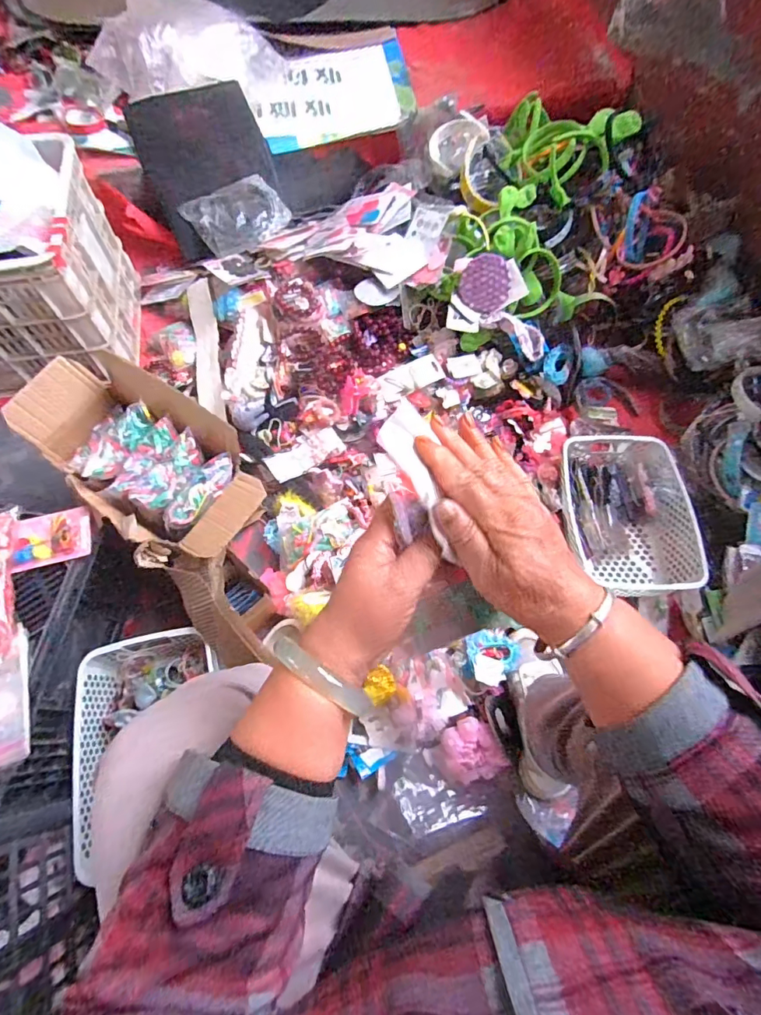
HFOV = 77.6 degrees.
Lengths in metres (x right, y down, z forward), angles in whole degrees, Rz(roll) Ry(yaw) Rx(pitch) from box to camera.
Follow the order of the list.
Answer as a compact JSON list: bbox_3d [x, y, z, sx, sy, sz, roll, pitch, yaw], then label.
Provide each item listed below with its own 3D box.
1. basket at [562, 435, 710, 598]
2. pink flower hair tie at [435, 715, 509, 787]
[{"bbox_3d":[0.432,0.001,0.862,0.199,0.096,0.315,2,66,-1],"label":"basket"},{"bbox_3d":[0.132,0.369,0.716,0.090,0.041,0.086,-25,69,-12],"label":"pink flower hair tie"}]

